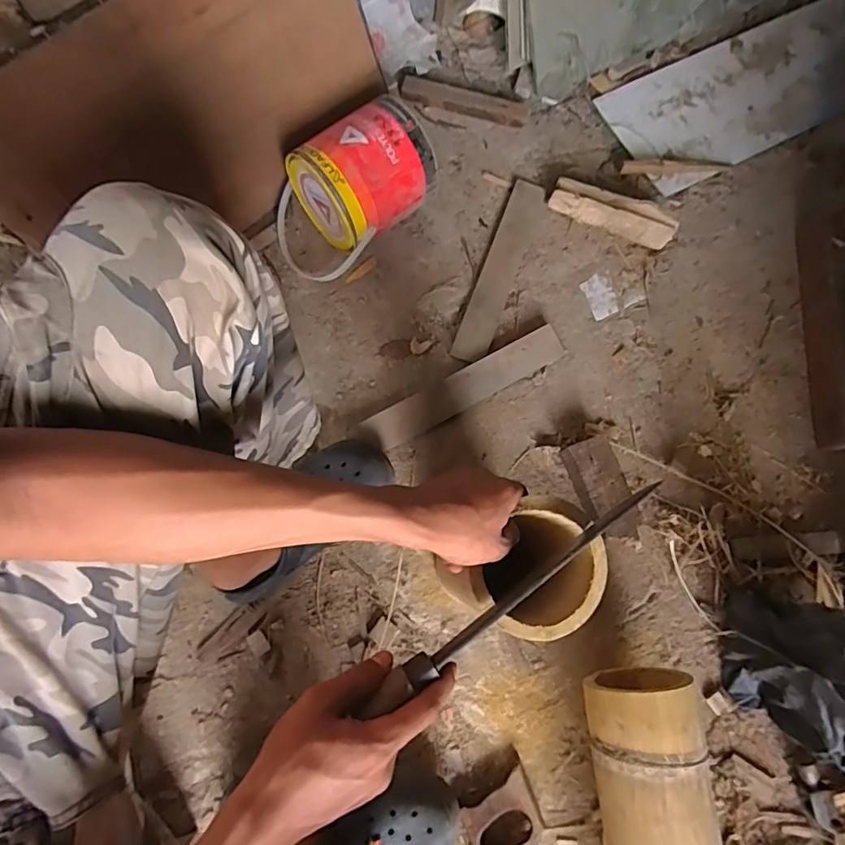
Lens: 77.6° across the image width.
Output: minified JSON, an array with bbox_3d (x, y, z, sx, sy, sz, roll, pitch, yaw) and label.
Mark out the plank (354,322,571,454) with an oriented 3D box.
[{"bbox_3d":[0.064,-0.050,0.761,0.321,0.007,0.052,-28,91,-12],"label":"plank"}]

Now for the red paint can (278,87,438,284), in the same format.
[{"bbox_3d":[-0.106,-0.334,0.759,0.228,0.164,0.152,-38,81,-13],"label":"red paint can"}]

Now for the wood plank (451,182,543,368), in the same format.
[{"bbox_3d":[0.121,-0.241,0.824,0.053,0.014,0.334,20,75,6],"label":"wood plank"}]

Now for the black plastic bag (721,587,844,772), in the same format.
[{"bbox_3d":[0.451,0.283,0.567,0.176,0.260,0.130,43,79,10],"label":"black plastic bag"}]

